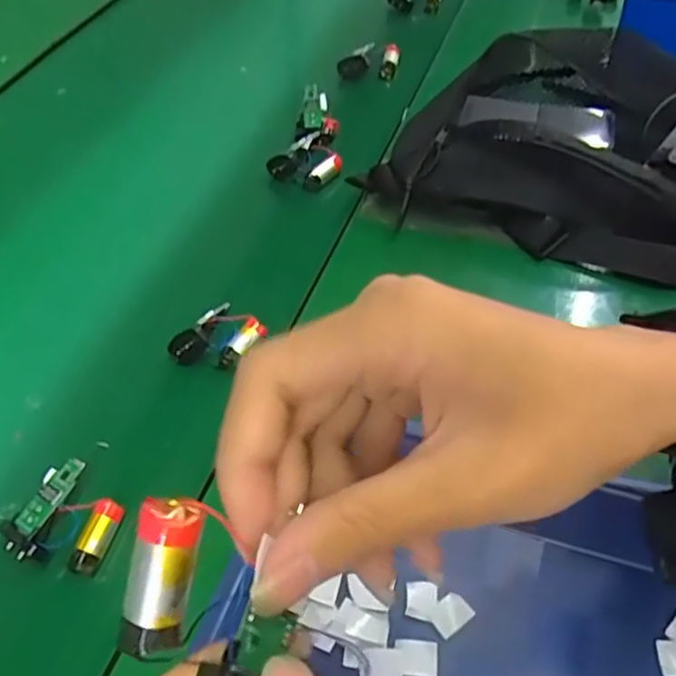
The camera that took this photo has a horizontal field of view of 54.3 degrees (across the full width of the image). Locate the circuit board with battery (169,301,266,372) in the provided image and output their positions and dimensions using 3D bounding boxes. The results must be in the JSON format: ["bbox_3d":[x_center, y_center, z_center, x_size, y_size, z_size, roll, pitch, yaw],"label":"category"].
[{"bbox_3d":[-0.079,0.000,0.435,0.041,0.028,0.052,31,57,23],"label":"circuit board with battery"}]

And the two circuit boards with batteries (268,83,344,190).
[{"bbox_3d":[-0.019,-0.172,0.568,0.057,0.033,0.093,14,52,12],"label":"two circuit boards with batteries"}]

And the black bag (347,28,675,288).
[{"bbox_3d":[0.180,-0.151,0.505,0.287,0.099,0.195,16,52,13],"label":"black bag"}]

